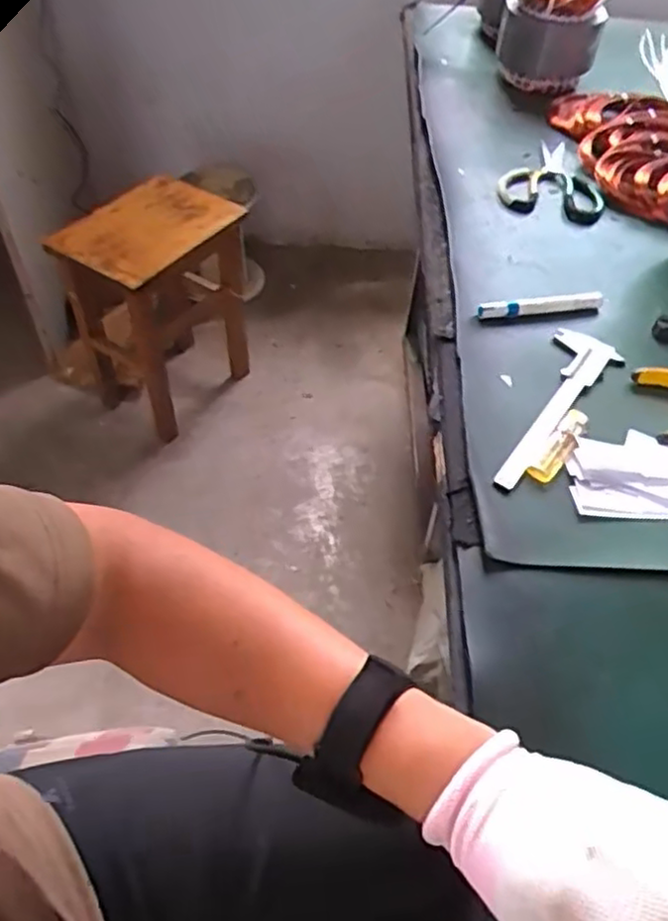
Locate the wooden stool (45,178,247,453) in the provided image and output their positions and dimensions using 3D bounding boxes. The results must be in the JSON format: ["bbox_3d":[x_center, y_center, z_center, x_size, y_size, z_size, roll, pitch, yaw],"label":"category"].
[{"bbox_3d":[-0.374,-0.324,1.466,0.278,0.441,0.309,35,57,22],"label":"wooden stool"}]

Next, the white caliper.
[{"bbox_3d":[0.193,-0.058,0.635,0.063,0.007,0.216,34,57,22],"label":"white caliper"}]

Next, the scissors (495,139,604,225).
[{"bbox_3d":[0.281,-0.373,0.899,0.133,0.013,0.183,7,51,2],"label":"scissors"}]

